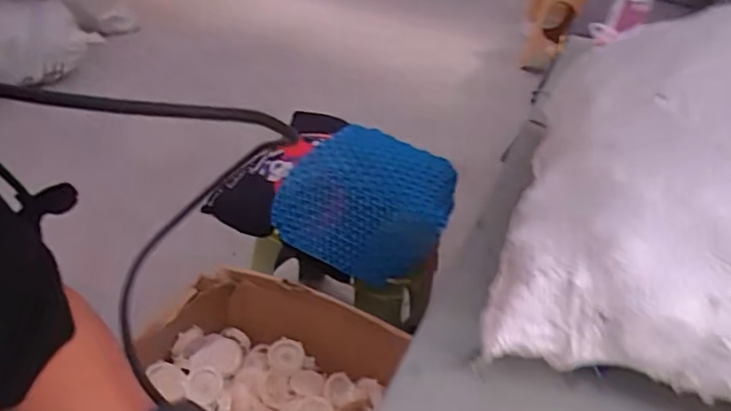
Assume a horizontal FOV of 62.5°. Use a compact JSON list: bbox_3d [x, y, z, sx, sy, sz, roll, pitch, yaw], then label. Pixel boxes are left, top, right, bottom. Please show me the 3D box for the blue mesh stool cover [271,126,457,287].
[{"bbox_3d":[0.005,-0.011,1.134,0.296,0.129,0.327,16,35,8],"label":"blue mesh stool cover"}]

